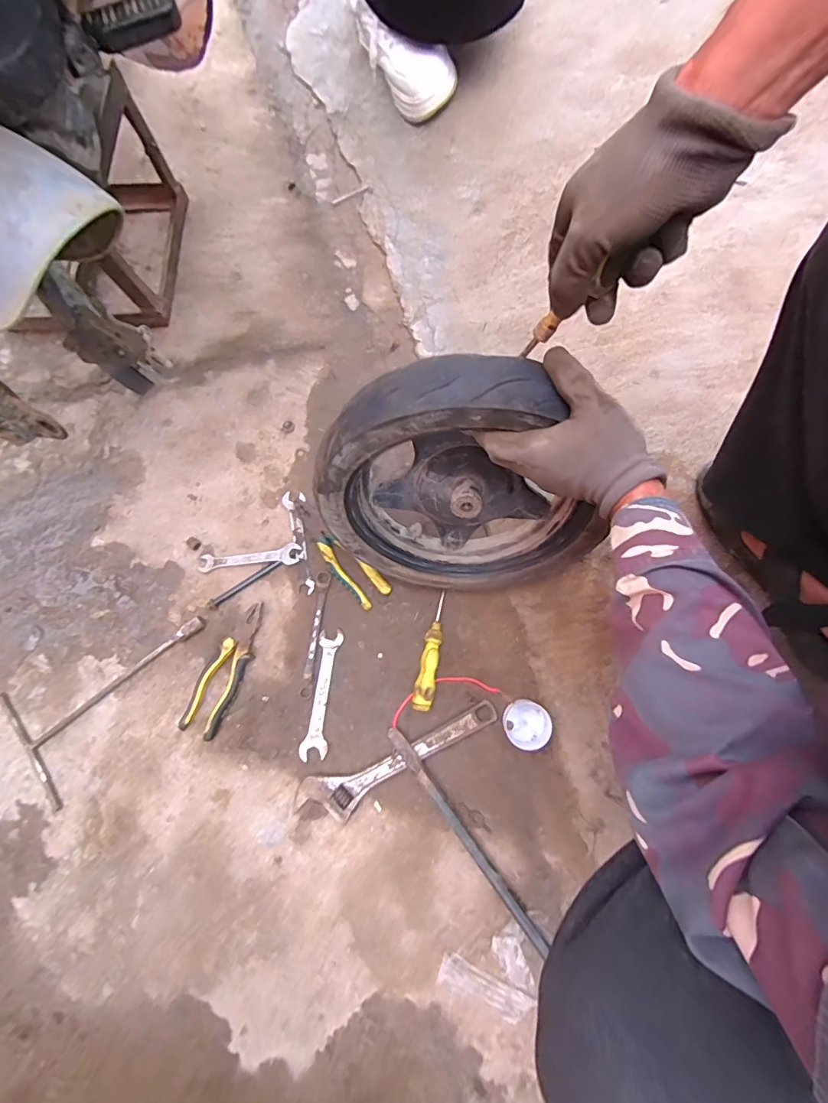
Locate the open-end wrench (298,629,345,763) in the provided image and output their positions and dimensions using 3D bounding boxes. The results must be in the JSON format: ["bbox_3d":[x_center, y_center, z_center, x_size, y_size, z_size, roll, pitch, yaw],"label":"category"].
[{"bbox_3d":[-0.130,0.201,0.669,0.035,0.007,0.173,7,77,0],"label":"open-end wrench"}]

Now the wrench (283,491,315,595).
[{"bbox_3d":[-0.168,-0.017,0.715,0.032,0.015,0.159,-14,77,-4],"label":"wrench"}]

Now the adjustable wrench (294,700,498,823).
[{"bbox_3d":[-0.019,0.289,0.642,0.290,0.021,0.060,-22,78,-6],"label":"adjustable wrench"}]

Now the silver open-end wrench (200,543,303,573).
[{"bbox_3d":[-0.244,0.011,0.705,0.148,0.016,0.029,-6,77,-3],"label":"silver open-end wrench"}]

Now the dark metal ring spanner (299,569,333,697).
[{"bbox_3d":[-0.144,0.118,0.682,0.022,0.017,0.179,8,77,1],"label":"dark metal ring spanner"}]

